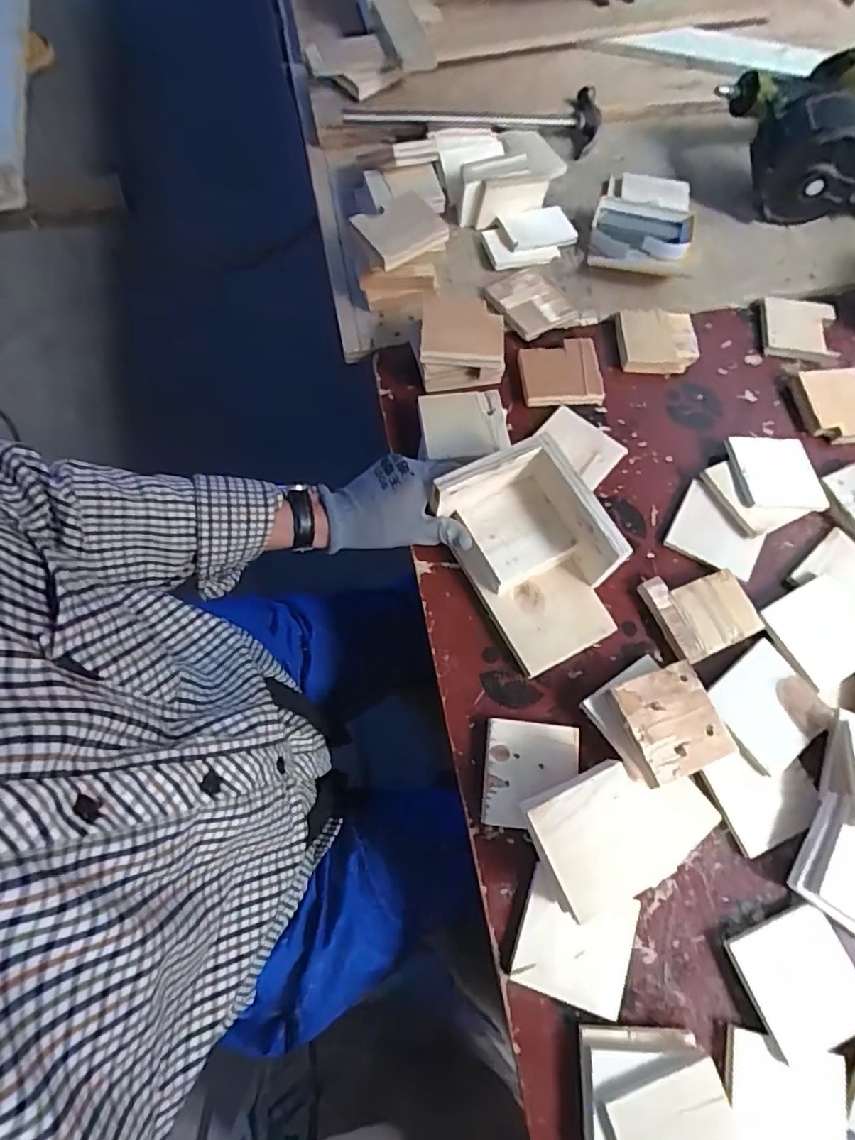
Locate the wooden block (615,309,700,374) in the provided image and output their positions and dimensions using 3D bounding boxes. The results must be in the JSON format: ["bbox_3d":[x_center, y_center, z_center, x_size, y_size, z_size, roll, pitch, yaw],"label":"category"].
[{"bbox_3d":[0.283,-0.281,0.701,0.092,0.023,0.083,1,69,1],"label":"wooden block"}]

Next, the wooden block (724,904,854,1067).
[{"bbox_3d":[0.309,0.340,0.468,0.092,0.005,0.093,-21,70,-8],"label":"wooden block"}]

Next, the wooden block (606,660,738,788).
[{"bbox_3d":[0.219,0.138,0.514,0.091,0.009,0.090,-17,69,-15],"label":"wooden block"}]

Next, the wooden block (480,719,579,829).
[{"bbox_3d":[0.094,0.187,0.518,0.084,0.018,0.090,5,69,2],"label":"wooden block"}]

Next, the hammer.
[{"bbox_3d":[0.072,-0.621,0.801,0.367,0.066,0.089,-10,71,-7],"label":"hammer"}]

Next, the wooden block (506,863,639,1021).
[{"bbox_3d":[0.123,0.313,0.480,0.091,0.017,0.085,18,70,7],"label":"wooden block"}]

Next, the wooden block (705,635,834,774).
[{"bbox_3d":[0.323,0.132,0.541,0.097,0.009,0.092,-37,73,-13],"label":"wooden block"}]

